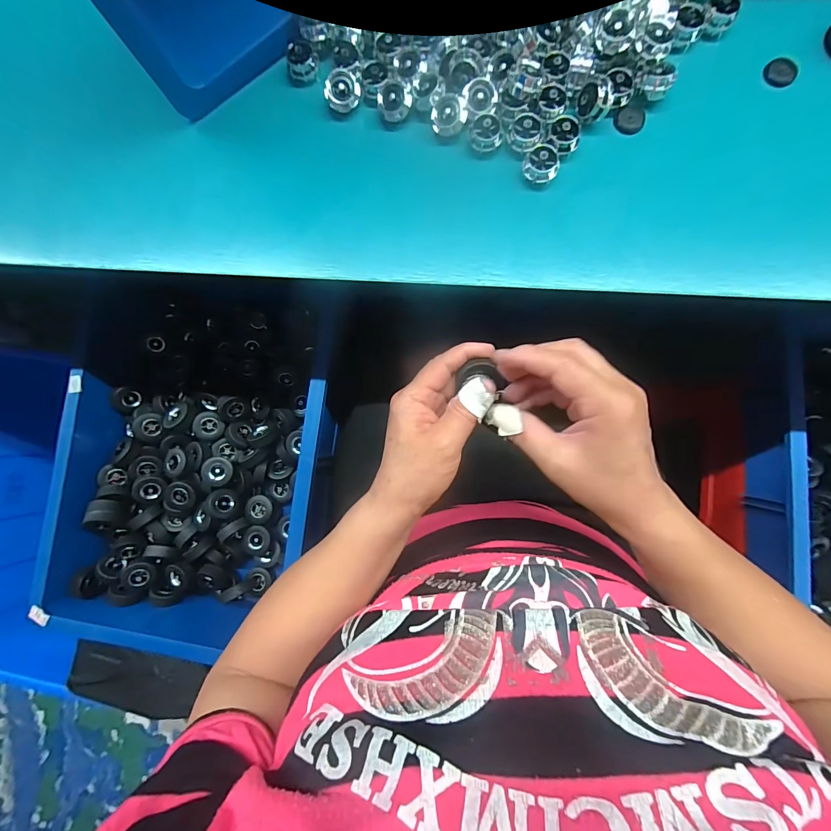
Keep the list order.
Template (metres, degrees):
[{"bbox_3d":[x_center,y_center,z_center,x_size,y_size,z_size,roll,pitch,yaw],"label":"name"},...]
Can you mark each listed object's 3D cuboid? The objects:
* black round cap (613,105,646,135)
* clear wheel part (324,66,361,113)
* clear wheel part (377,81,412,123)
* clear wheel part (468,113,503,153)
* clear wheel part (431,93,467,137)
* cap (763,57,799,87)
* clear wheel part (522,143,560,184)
[{"bbox_3d":[0.158,-0.219,0.281,0.023,0.004,0.021,-1,83,4],"label":"black round cap"},{"bbox_3d":[-0.054,-0.242,0.287,0.026,0.017,0.022,-13,82,2],"label":"clear wheel part"},{"bbox_3d":[-0.015,-0.234,0.284,0.024,0.018,0.020,-8,82,3],"label":"clear wheel part"},{"bbox_3d":[0.051,-0.204,0.277,0.025,0.015,0.022,12,84,6],"label":"clear wheel part"},{"bbox_3d":[0.025,-0.220,0.280,0.025,0.015,0.023,2,83,4],"label":"clear wheel part"},{"bbox_3d":[0.268,-0.252,0.278,0.020,0.006,0.021,-1,83,4],"label":"cap"},{"bbox_3d":[0.090,-0.179,0.274,0.024,0.017,0.026,-1,83,4],"label":"clear wheel part"}]

